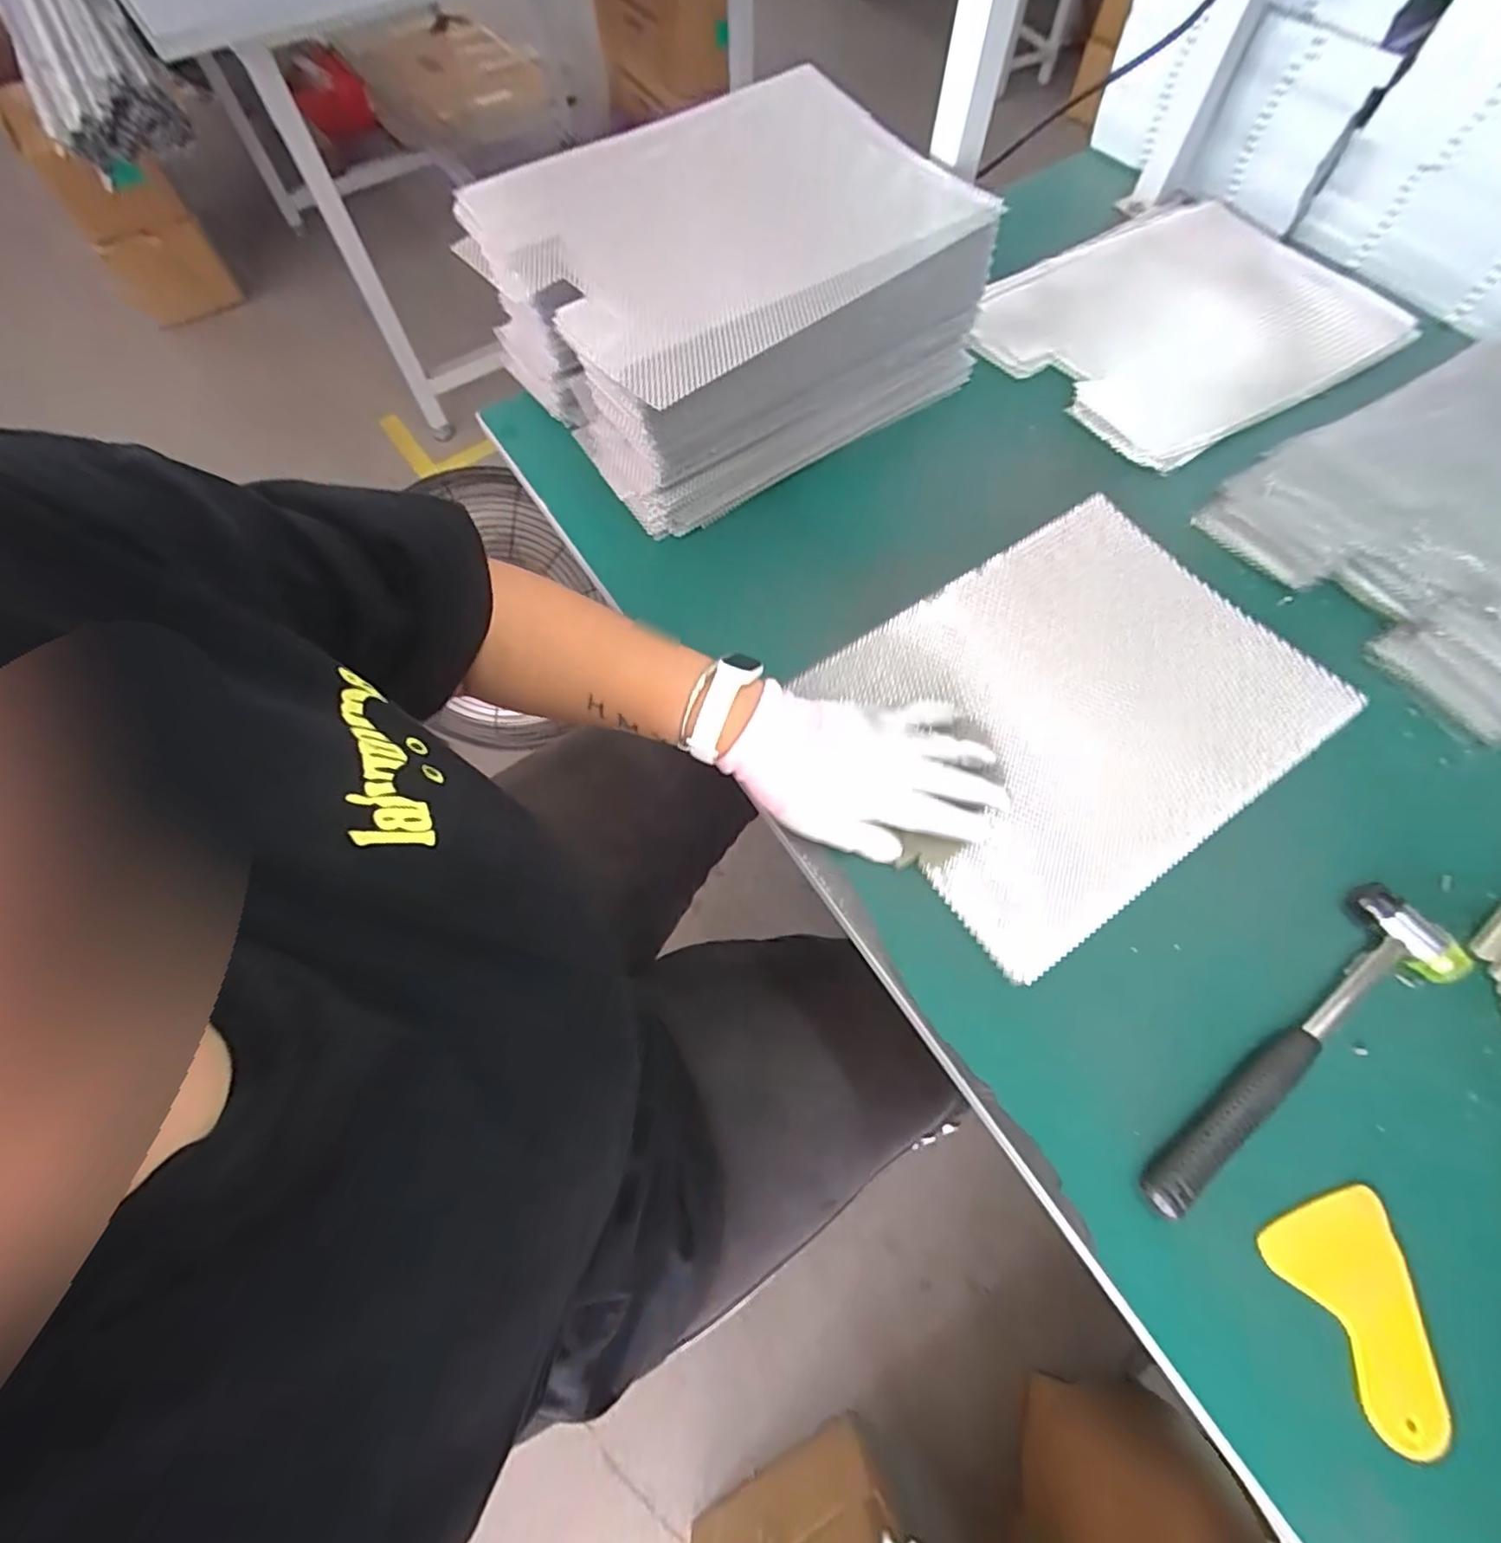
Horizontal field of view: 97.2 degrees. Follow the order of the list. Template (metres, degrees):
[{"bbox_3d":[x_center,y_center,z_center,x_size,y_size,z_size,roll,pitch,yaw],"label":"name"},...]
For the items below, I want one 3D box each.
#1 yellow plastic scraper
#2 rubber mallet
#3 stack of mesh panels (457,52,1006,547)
[{"bbox_3d":[0.318,0.276,0.335,0.070,0.006,0.098,-20,68,-7],"label":"yellow plastic scraper"},{"bbox_3d":[0.311,0.163,0.370,0.237,0.021,0.055,-39,72,-14],"label":"rubber mallet"},{"bbox_3d":[-0.019,-0.403,0.570,0.346,0.153,0.281,-36,71,-13],"label":"stack of mesh panels"}]

